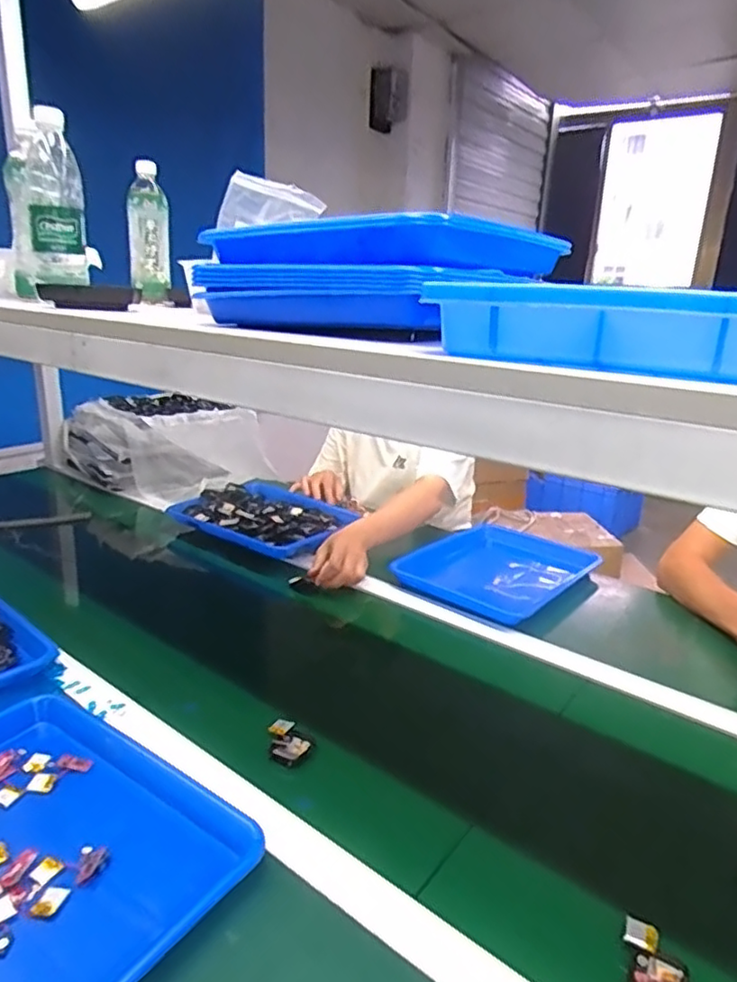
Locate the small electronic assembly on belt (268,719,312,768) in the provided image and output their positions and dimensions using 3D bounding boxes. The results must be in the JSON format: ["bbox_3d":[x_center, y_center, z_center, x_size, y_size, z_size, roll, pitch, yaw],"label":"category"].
[{"bbox_3d":[-0.084,0.260,0.660,0.049,0.016,0.038,18,24,41],"label":"small electronic assembly on belt"}]

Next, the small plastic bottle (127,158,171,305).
[{"bbox_3d":[-0.364,-0.422,1.054,0.065,0.206,0.065,-4,19,-17],"label":"small plastic bottle"}]

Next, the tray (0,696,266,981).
[{"bbox_3d":[-0.278,0.294,0.514,0.335,0.031,0.252,13,22,32],"label":"tray"}]

